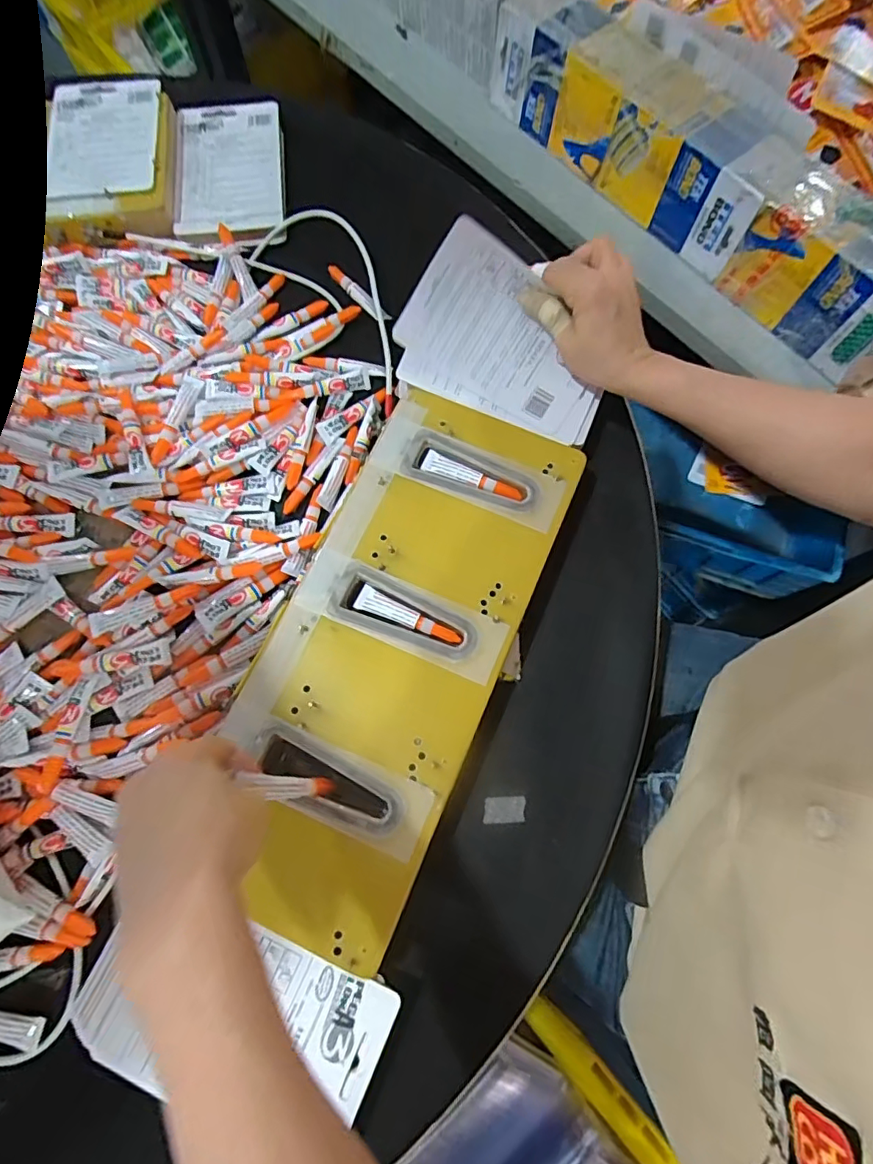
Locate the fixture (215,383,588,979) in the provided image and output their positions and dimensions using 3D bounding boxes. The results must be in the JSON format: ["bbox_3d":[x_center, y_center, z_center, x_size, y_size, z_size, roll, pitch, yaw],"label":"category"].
[{"bbox_3d":[-0.033,0.044,0.422,0.164,0.040,0.405,23,74,5],"label":"fixture"}]

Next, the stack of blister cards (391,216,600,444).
[{"bbox_3d":[0.061,-0.196,0.452,0.177,0.034,0.120,26,109,-6],"label":"stack of blister cards"}]

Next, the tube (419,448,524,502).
[{"bbox_3d":[0.029,-0.087,0.451,0.089,0.010,0.018,26,74,6],"label":"tube"}]

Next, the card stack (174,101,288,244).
[{"bbox_3d":[-0.218,-0.441,0.573,0.108,0.010,0.187,-5,74,-3],"label":"card stack"}]

